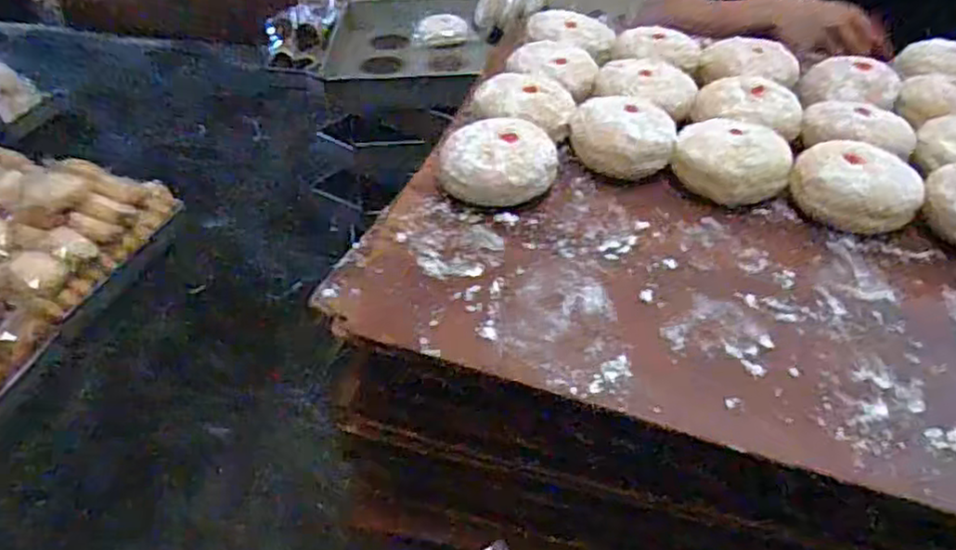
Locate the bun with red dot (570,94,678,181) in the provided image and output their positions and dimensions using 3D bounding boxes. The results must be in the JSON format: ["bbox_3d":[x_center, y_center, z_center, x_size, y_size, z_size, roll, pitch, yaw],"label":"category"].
[{"bbox_3d":[0.119,-0.110,0.580,0.080,0.046,0.077,2,40,3],"label":"bun with red dot"}]

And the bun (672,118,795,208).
[{"bbox_3d":[0.202,-0.091,0.564,0.079,0.044,0.086,-33,50,-33],"label":"bun"}]

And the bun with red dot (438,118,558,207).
[{"bbox_3d":[0.016,-0.083,0.545,0.085,0.048,0.078,13,42,15],"label":"bun with red dot"}]

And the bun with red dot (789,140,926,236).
[{"bbox_3d":[0.288,-0.065,0.535,0.087,0.044,0.072,-1,40,-1],"label":"bun with red dot"}]

